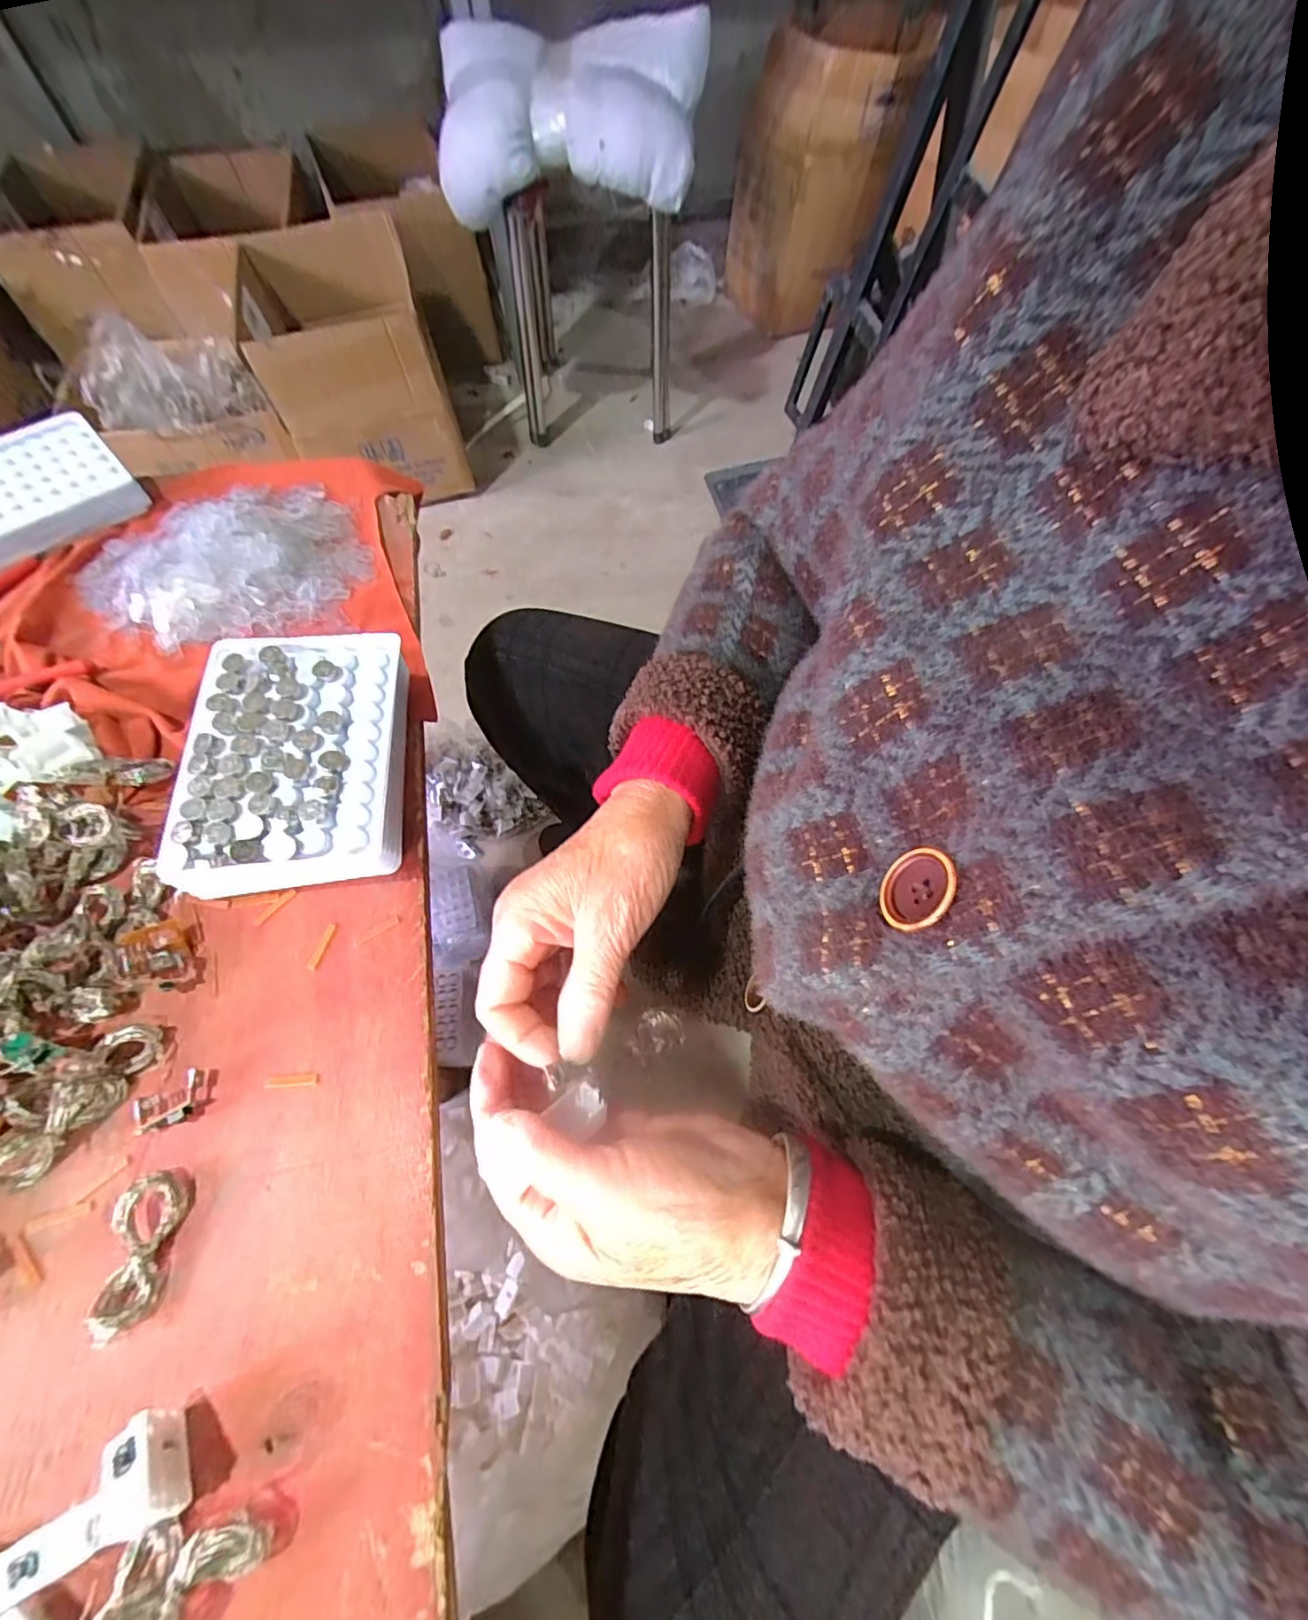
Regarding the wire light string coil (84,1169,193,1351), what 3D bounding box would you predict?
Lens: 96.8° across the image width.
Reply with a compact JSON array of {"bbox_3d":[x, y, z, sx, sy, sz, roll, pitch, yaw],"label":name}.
[{"bbox_3d":[-0.192,0.165,0.217,0.021,0.011,0.050,3,64,1],"label":"wire light string coil"}]

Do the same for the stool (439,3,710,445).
[{"bbox_3d":[-0.138,-1.076,1.105,0.420,0.511,0.466,-14,65,-7],"label":"stool"}]

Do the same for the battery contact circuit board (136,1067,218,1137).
[{"bbox_3d":[-0.198,0.119,0.240,0.026,0.009,0.019,-16,65,-8],"label":"battery contact circuit board"}]

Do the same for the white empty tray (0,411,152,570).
[{"bbox_3d":[-0.434,-0.213,0.393,0.132,0.021,0.109,-40,71,-17],"label":"white empty tray"}]

